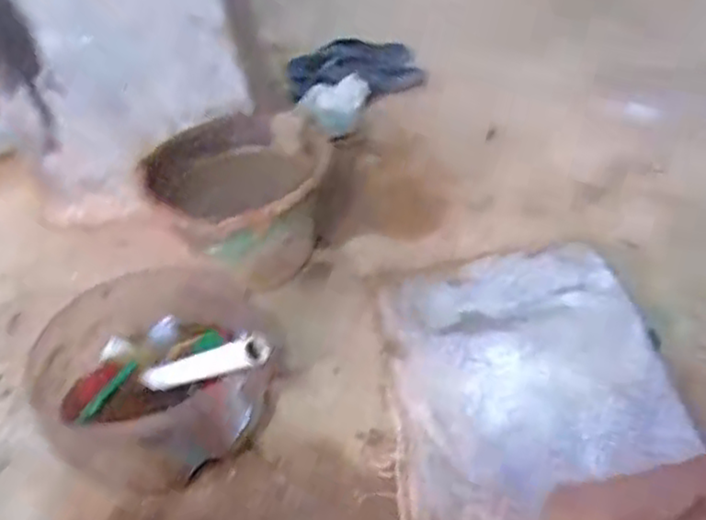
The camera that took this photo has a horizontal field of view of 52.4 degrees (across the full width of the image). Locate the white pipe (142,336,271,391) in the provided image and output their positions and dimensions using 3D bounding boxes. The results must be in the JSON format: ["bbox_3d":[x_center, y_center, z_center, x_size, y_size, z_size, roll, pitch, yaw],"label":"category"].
[{"bbox_3d":[-0.161,0.111,0.739,0.249,0.025,0.023,-21,20,49],"label":"white pipe"}]

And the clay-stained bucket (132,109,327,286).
[{"bbox_3d":[-0.158,-0.076,1.013,0.239,0.158,0.222,-4,38,3],"label":"clay-stained bucket"}]

